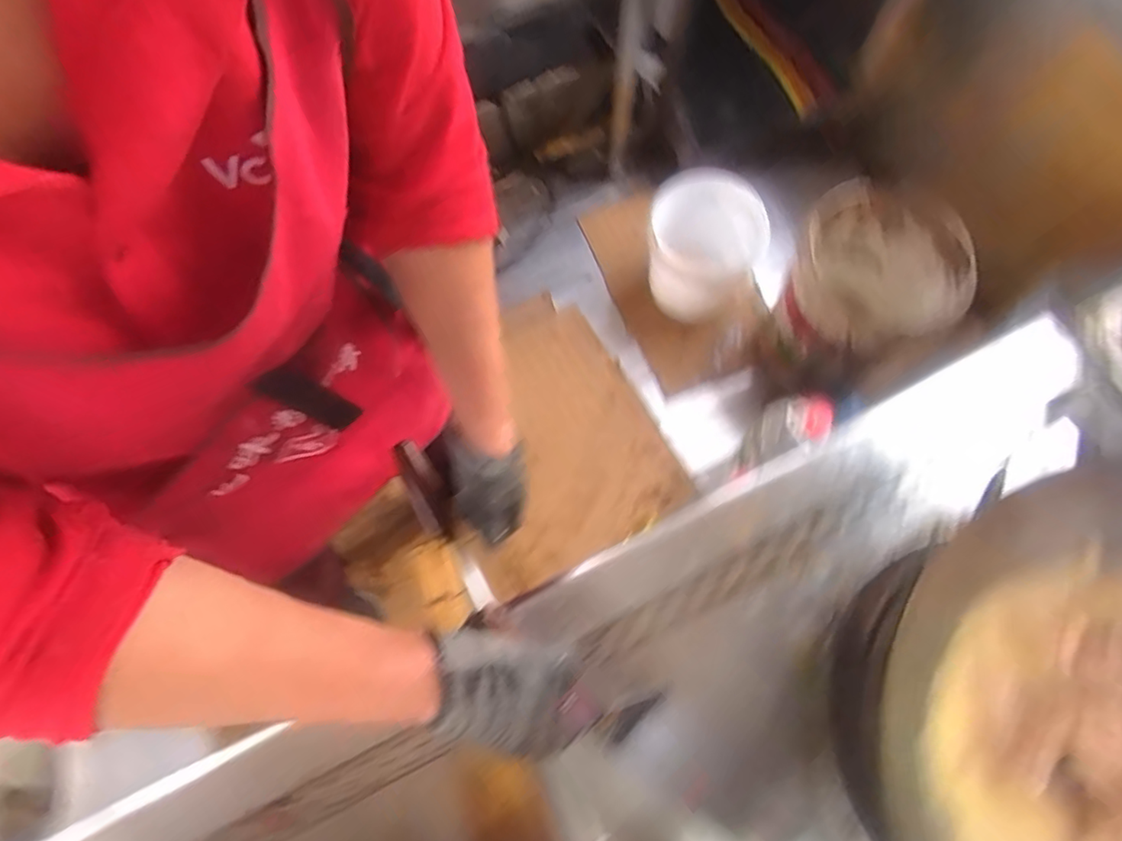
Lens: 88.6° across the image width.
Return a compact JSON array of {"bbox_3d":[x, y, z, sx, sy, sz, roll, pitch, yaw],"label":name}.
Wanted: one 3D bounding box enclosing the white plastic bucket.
[{"bbox_3d":[0.336,-0.398,1.362,0.250,0.232,0.291,24,74,10],"label":"white plastic bucket"}]

